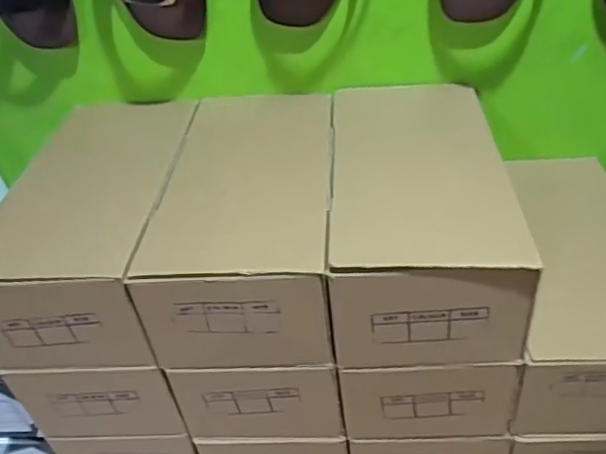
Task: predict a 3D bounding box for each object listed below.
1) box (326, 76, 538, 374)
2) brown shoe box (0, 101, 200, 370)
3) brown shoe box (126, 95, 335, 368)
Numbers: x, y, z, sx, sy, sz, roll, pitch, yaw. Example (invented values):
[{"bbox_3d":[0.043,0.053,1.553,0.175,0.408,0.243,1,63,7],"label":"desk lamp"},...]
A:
[{"bbox_3d":[0.095,-0.022,0.495,0.134,0.097,0.264,-2,38,5],"label":"box"},{"bbox_3d":[-0.181,-0.007,0.522,0.140,0.102,0.257,-2,38,5],"label":"brown shoe box"},{"bbox_3d":[-0.041,-0.013,0.509,0.136,0.094,0.254,-1,38,6],"label":"brown shoe box"}]

